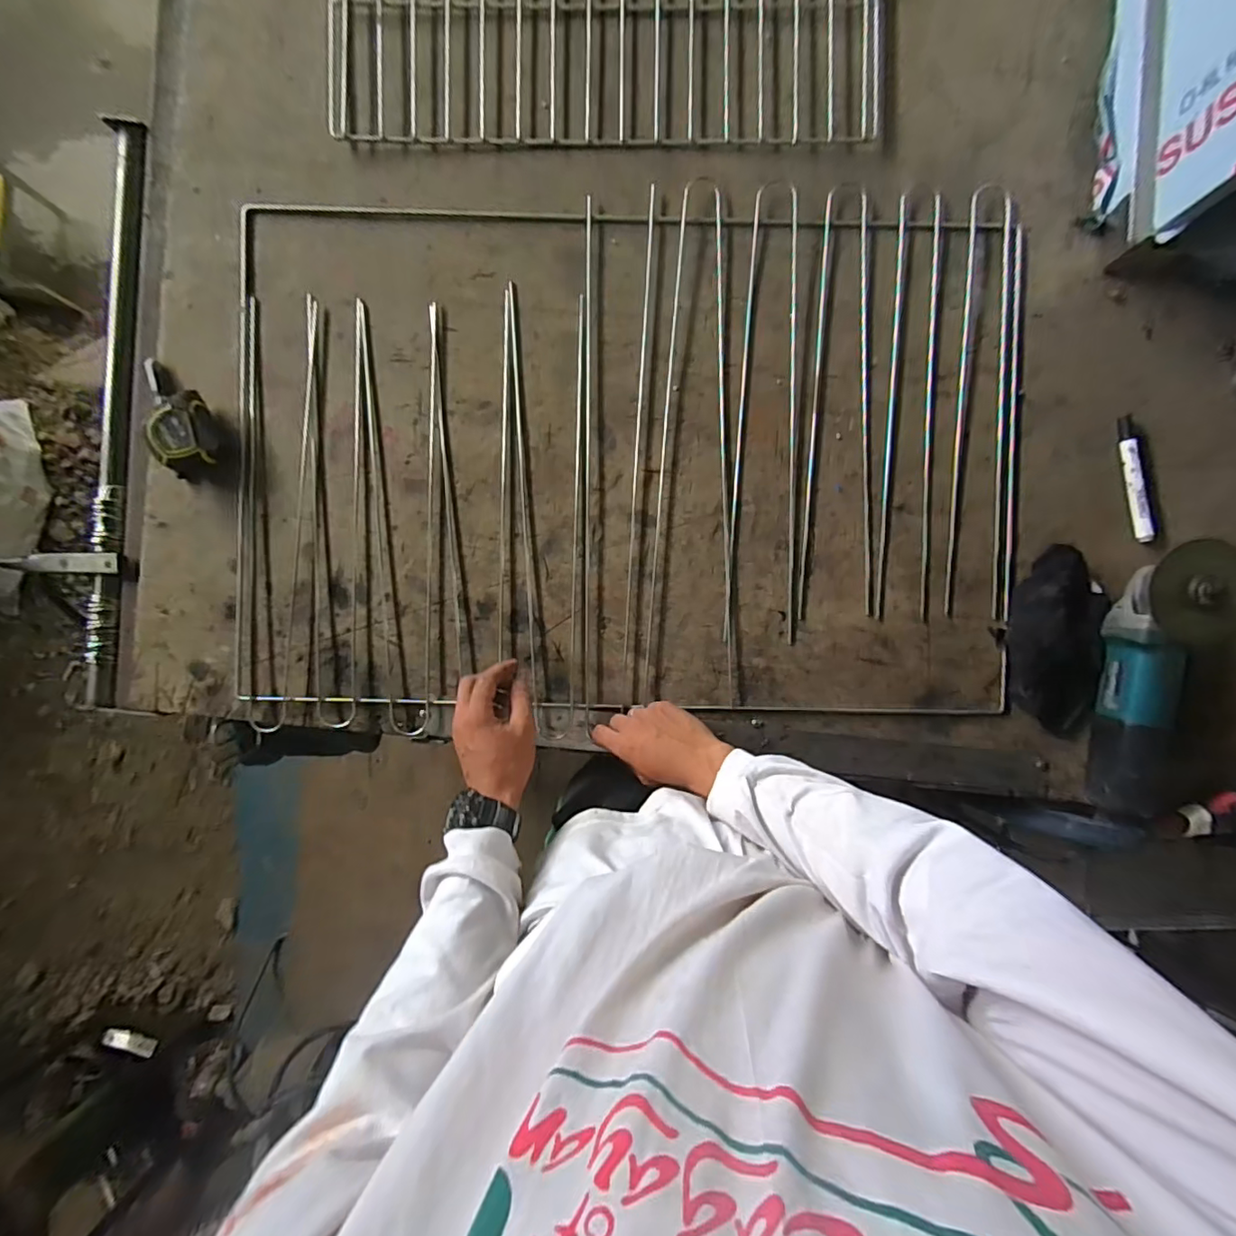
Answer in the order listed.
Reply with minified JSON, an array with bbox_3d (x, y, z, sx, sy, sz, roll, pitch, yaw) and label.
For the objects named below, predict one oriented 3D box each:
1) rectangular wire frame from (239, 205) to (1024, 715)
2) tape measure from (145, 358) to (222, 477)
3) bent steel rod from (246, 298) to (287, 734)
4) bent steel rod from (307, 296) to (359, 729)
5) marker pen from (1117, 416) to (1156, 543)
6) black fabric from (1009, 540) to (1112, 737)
[{"bbox_3d":[0.011,-0.178,0.616,0.878,0.008,0.570,1,91,0],"label":"rectangular wire frame"},{"bbox_3d":[-0.488,-0.229,0.595,0.076,0.044,0.136,-12,91,1],"label":"tape measure"},{"bbox_3d":[-0.399,-0.113,0.616,0.047,0.009,0.483,0,91,0],"label":"bent steel rod"},{"bbox_3d":[-0.328,-0.118,0.615,0.044,0.012,0.481,-2,91,0],"label":"bent steel rod"},{"bbox_3d":[0.579,-0.155,0.609,0.017,0.016,0.140,-10,91,1],"label":"marker pen"},{"bbox_3d":[0.483,0.025,0.601,0.096,0.032,0.202,3,91,0],"label":"black fabric"}]

